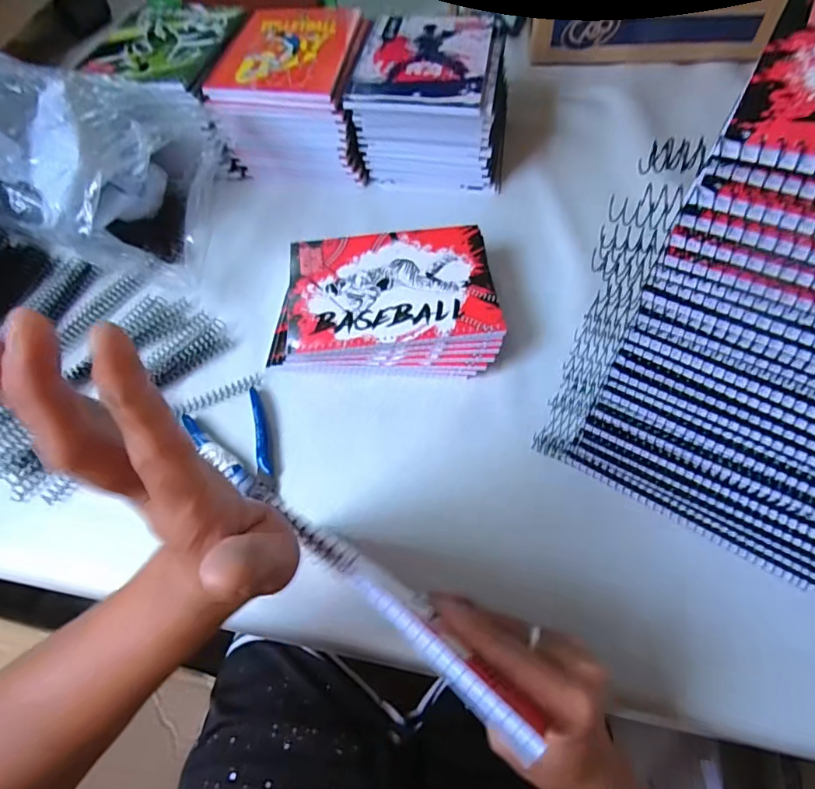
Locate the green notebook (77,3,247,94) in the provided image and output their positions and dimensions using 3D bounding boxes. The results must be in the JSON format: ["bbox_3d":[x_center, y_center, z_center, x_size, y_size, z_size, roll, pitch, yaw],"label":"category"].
[{"bbox_3d":[-0.293,-0.435,0.606,0.147,0.013,0.184,7,61,7],"label":"green notebook"}]

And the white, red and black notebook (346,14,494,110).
[{"bbox_3d":[0.020,-0.389,0.567,0.146,0.008,0.183,7,61,7],"label":"white, red and black notebook"}]

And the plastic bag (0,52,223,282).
[{"bbox_3d":[-0.435,-0.280,0.543,0.456,0.172,0.186,11,62,9],"label":"plastic bag"}]

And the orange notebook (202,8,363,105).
[{"bbox_3d":[-0.141,-0.419,0.601,0.150,0.014,0.205,6,61,7],"label":"orange notebook"}]

